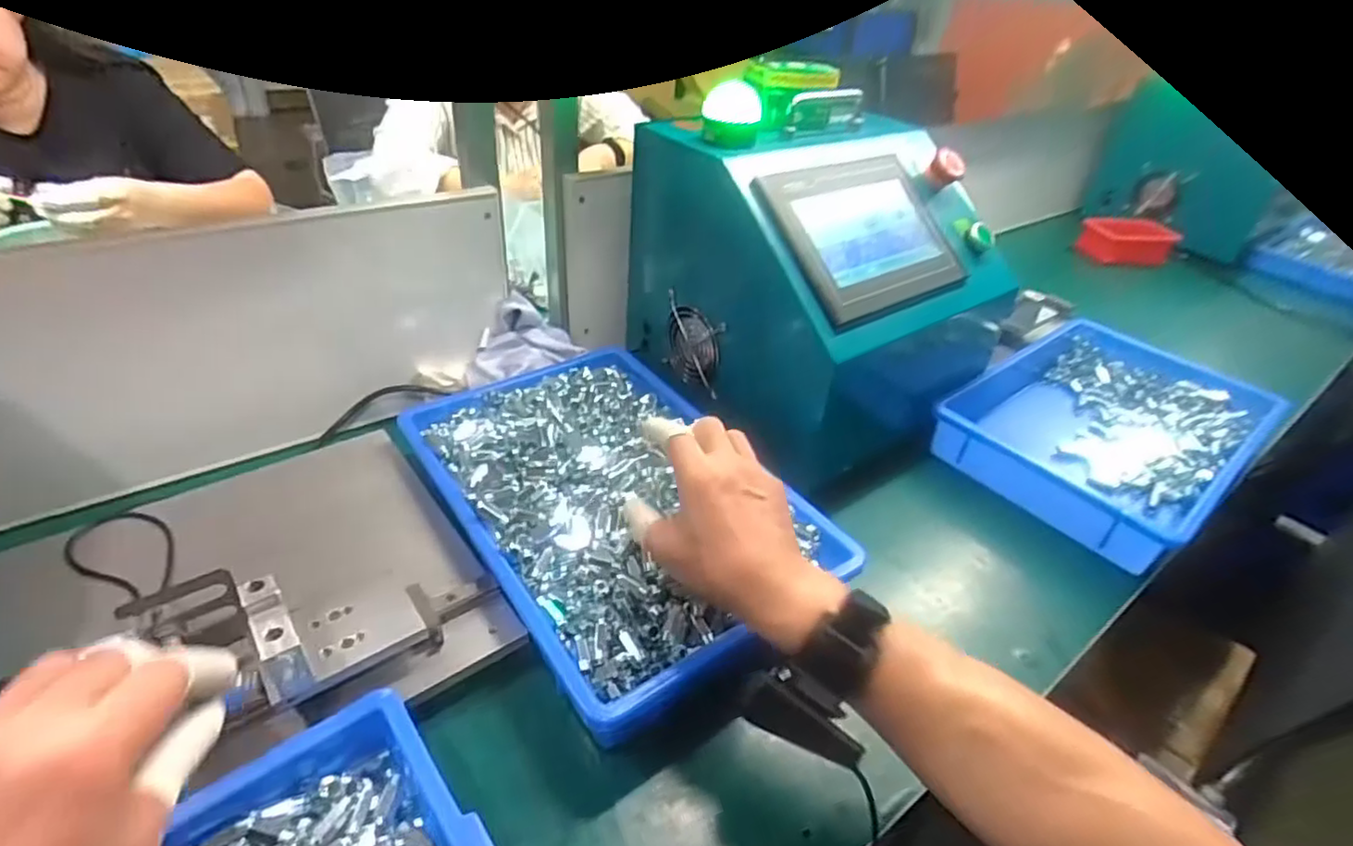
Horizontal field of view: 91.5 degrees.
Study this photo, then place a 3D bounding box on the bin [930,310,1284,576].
[{"bbox_3d":[0.486,0.006,0.751,0.395,0.075,0.252,-23,46,-33],"label":"bin"}]

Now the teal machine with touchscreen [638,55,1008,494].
[{"bbox_3d":[0.143,-0.176,0.700,0.287,0.304,0.311,-22,45,-32],"label":"teal machine with touchscreen"}]

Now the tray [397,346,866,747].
[{"bbox_3d":[-0.059,0.049,0.545,0.231,0.052,0.356,-20,44,-30],"label":"tray"}]

